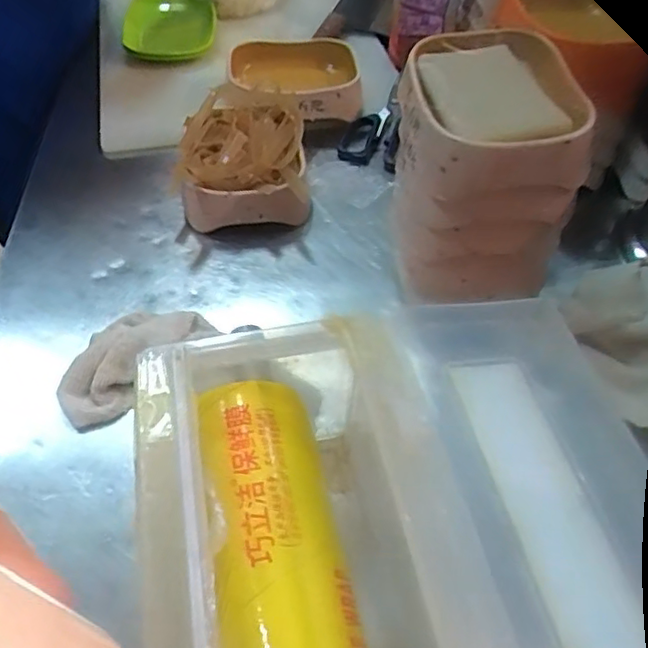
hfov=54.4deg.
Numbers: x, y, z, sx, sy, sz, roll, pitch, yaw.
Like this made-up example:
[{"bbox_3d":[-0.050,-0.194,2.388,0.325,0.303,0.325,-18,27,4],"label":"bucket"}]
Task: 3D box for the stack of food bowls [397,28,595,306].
[{"bbox_3d":[0.127,-0.136,0.516,0.131,0.135,0.167,8,50,4],"label":"stack of food bowls"}]

